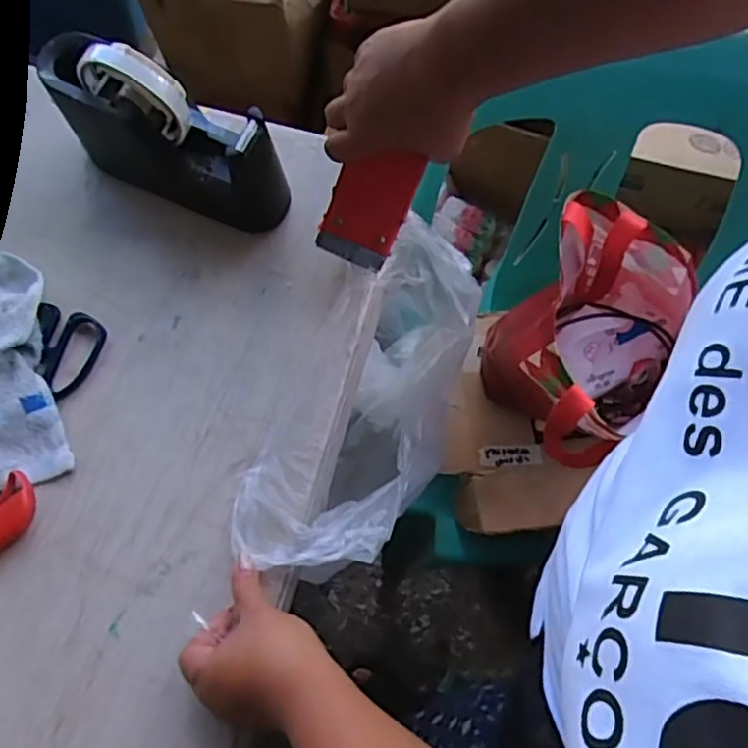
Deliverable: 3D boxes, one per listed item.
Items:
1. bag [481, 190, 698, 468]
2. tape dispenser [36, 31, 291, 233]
[{"bbox_3d":[0.219,-0.033,0.670,0.186,0.218,0.200,-36,78,-9],"label":"bag"},{"bbox_3d":[-0.155,-0.187,0.504,0.185,0.134,0.065,23,75,8],"label":"tape dispenser"}]

